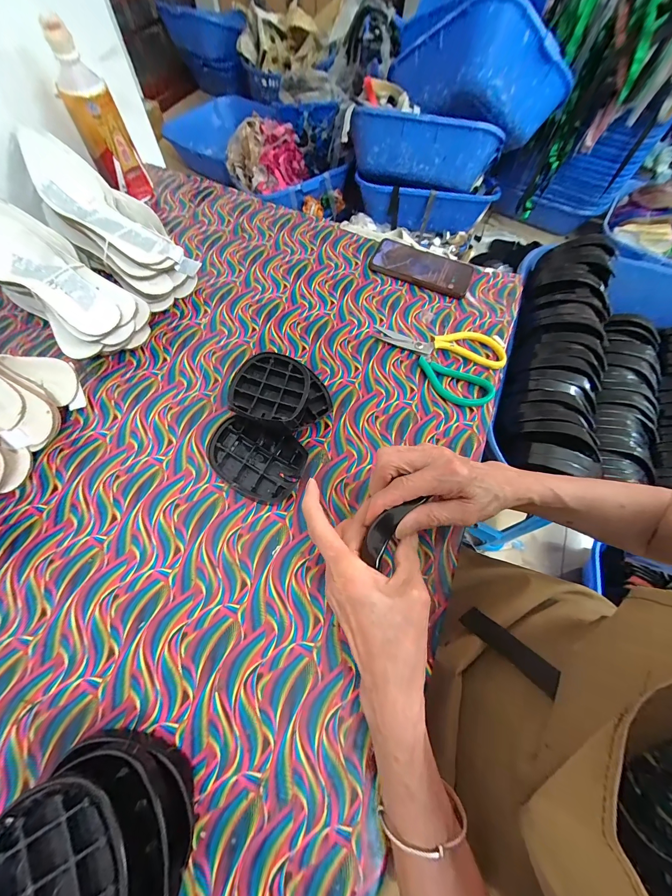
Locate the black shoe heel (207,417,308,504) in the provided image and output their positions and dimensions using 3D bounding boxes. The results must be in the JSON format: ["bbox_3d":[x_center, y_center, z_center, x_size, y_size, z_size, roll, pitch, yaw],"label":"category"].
[{"bbox_3d":[-0.092,0.010,0.368,0.111,0.017,0.088,23,67,9],"label":"black shoe heel"}]

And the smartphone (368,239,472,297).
[{"bbox_3d":[0.141,-0.298,0.512,0.160,0.009,0.085,21,67,8],"label":"smartphone"}]

